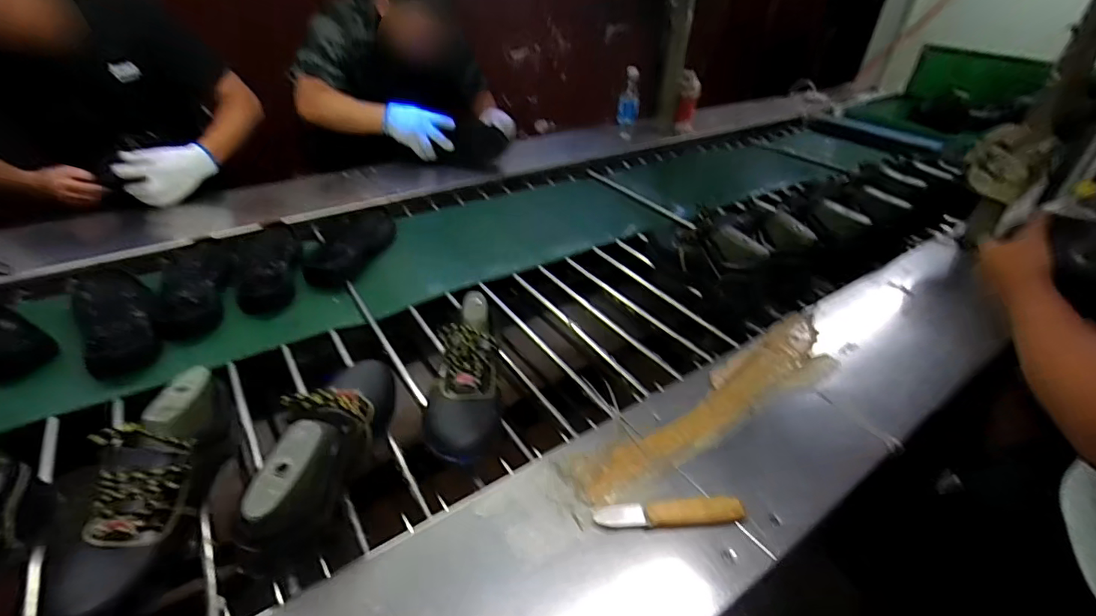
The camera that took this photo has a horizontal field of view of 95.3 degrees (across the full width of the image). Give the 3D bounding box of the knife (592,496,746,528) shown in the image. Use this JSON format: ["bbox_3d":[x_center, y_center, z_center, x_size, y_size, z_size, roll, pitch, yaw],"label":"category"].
[{"bbox_3d":[0.132,0.222,0.540,0.159,0.016,0.030,3,36,-3],"label":"knife"}]

